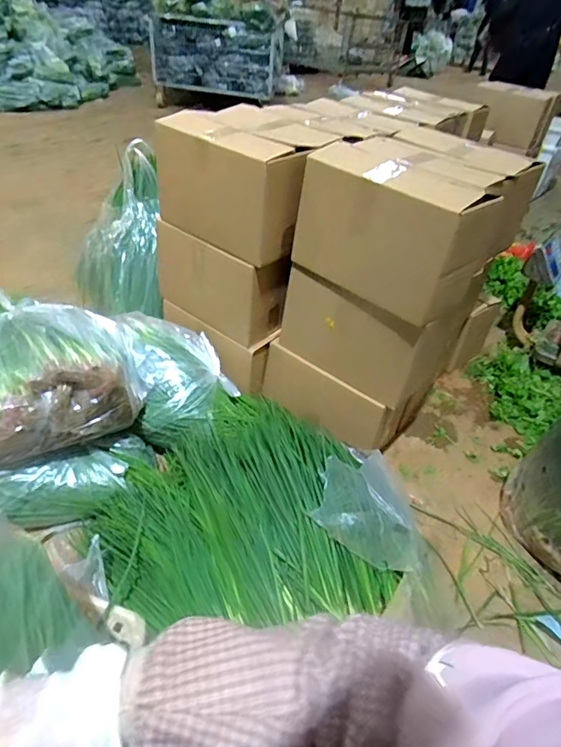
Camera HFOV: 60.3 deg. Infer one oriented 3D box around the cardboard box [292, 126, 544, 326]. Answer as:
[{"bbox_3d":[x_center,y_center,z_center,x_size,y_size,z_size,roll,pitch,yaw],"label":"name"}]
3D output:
[{"bbox_3d":[0.325,-0.376,1.112,0.376,0.279,0.553,27,42,22],"label":"cardboard box"}]

